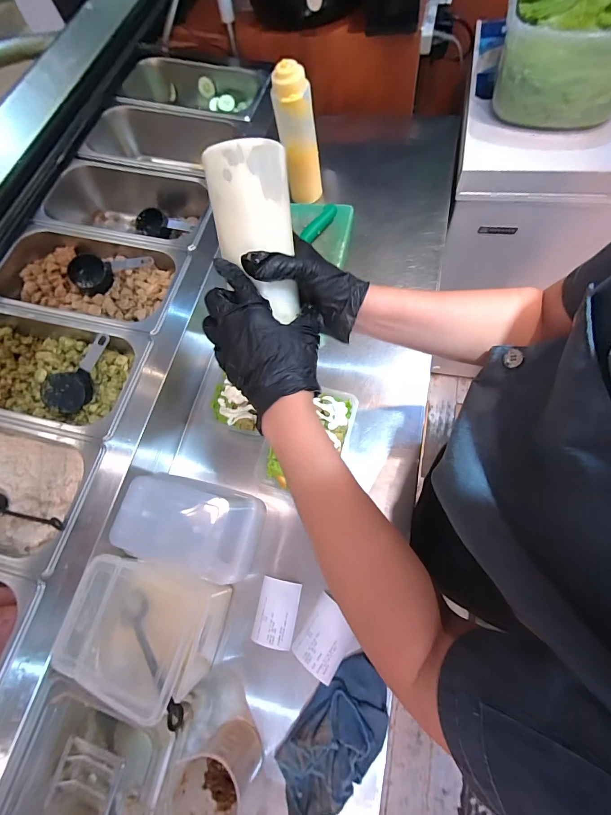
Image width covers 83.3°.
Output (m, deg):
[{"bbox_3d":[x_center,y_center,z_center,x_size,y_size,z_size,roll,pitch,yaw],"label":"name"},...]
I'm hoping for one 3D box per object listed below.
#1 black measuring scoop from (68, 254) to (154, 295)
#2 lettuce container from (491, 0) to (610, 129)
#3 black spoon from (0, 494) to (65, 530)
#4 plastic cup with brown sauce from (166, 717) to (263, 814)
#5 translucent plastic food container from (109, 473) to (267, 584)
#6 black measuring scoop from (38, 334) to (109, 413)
[{"bbox_3d":[-0.332,-0.226,0.581,0.139,0.029,0.060,-6,67,6],"label":"black measuring scoop"},{"bbox_3d":[0.487,-0.673,0.609,0.251,0.163,0.261,14,71,14],"label":"lettuce container"},{"bbox_3d":[-0.394,0.144,0.474,0.195,0.022,0.028,3,69,28],"label":"black spoon"},{"bbox_3d":[-0.089,0.405,0.373,0.094,0.089,0.079,8,70,12],"label":"plastic cup with brown sauce"},{"bbox_3d":[-0.147,0.153,0.458,0.168,0.078,0.108,14,71,14],"label":"translucent plastic food container"},{"bbox_3d":[-0.349,-0.055,0.527,0.057,0.031,0.124,12,70,13],"label":"black measuring scoop"}]

